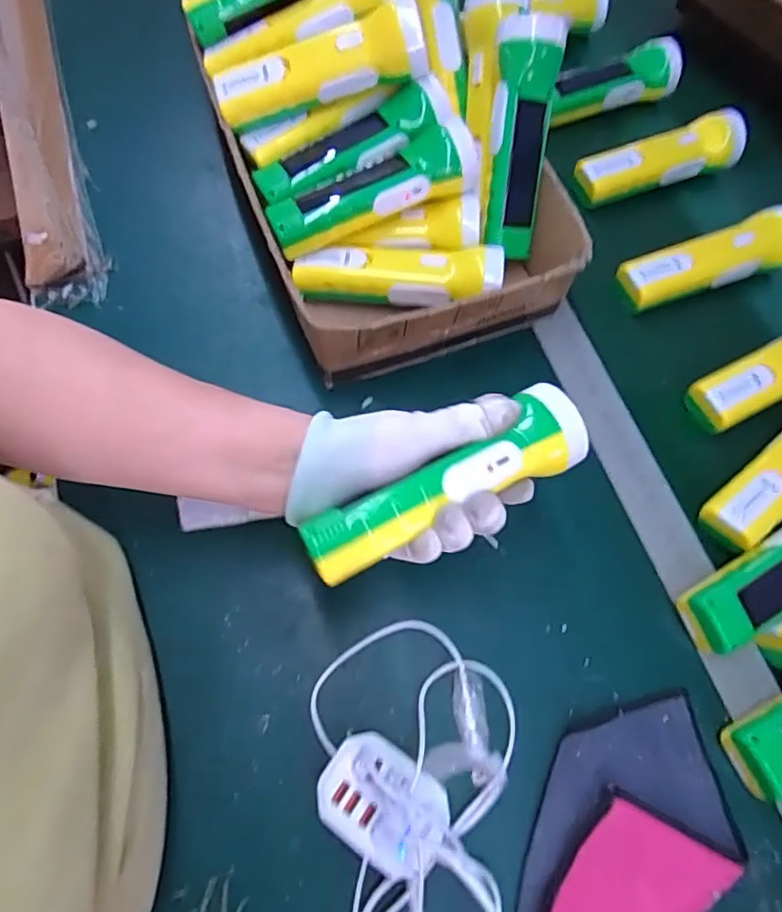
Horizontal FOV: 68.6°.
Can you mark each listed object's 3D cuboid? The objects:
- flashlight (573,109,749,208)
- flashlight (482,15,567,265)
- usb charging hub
[{"bbox_3d":[0.262,-0.294,0.564,0.179,0.043,0.045,-17,68,-11],"label":"flashlight"},{"bbox_3d":[0.102,-0.246,0.458,0.048,0.050,0.164,3,107,-1],"label":"flashlight"},{"bbox_3d":[-0.004,0.201,0.333,0.074,0.034,0.054,33,68,11],"label":"usb charging hub"}]

